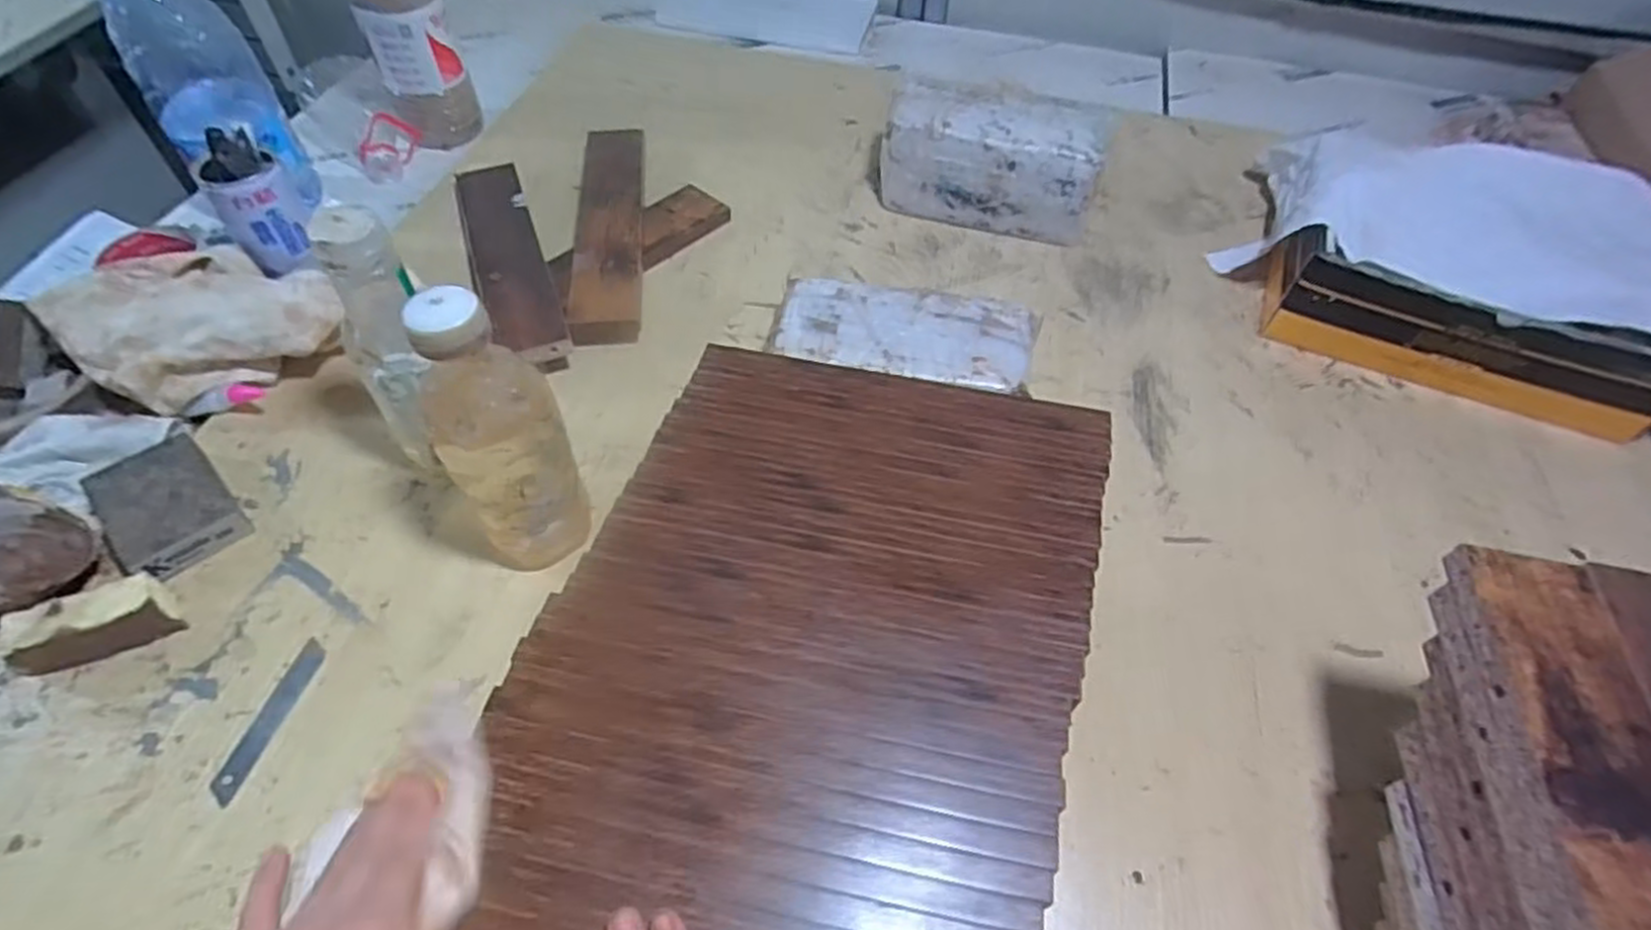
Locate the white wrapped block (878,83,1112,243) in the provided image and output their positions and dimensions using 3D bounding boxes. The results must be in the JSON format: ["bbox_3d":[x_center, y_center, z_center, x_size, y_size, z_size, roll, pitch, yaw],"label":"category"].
[{"bbox_3d":[0.163,-0.307,0.788,0.214,0.106,0.094,13,53,6],"label":"white wrapped block"}]

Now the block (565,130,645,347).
[{"bbox_3d":[-0.207,-0.231,0.742,0.065,0.022,0.304,-8,54,-2],"label":"block"}]

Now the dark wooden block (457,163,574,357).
[{"bbox_3d":[-0.292,-0.193,0.709,0.062,0.017,0.294,-17,51,-16],"label":"dark wooden block"}]

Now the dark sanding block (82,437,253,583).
[{"bbox_3d":[-0.460,0.030,0.541,0.102,0.029,0.068,39,60,24],"label":"dark sanding block"}]

